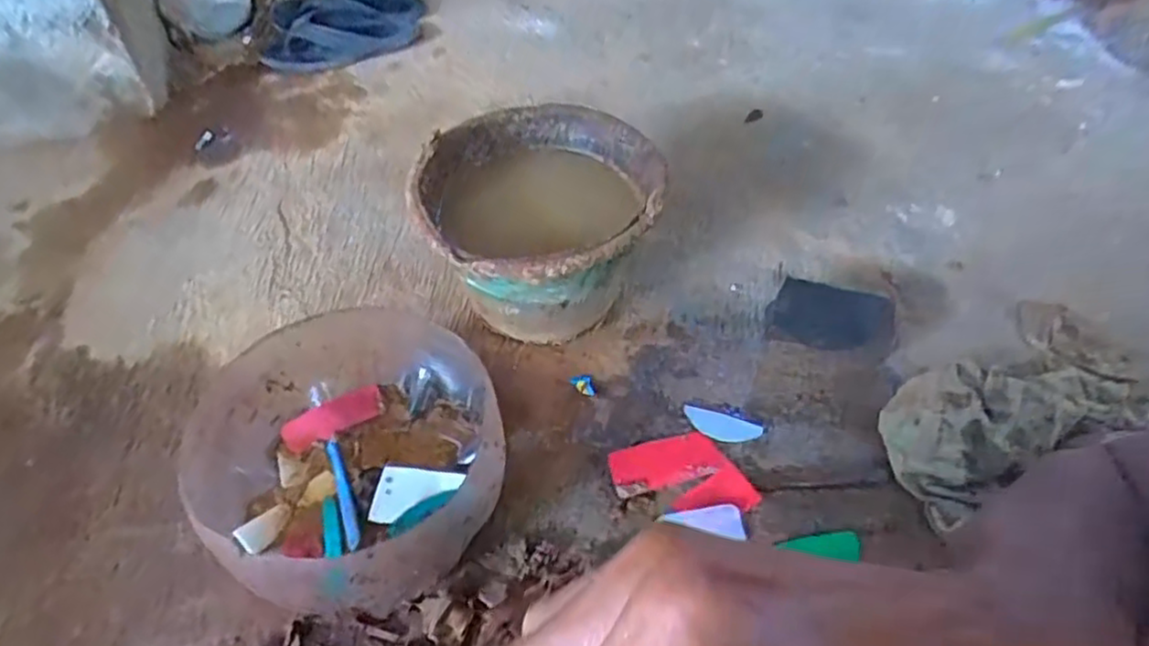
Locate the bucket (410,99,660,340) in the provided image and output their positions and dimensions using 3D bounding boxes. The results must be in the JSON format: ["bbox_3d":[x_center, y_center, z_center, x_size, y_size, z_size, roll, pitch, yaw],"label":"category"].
[{"bbox_3d":[-0.035,-0.090,0.752,0.232,0.169,0.252,0,48,0],"label":"bucket"}]

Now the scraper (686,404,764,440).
[{"bbox_3d":[0.144,0.099,0.691,0.074,0.004,0.028,12,49,10],"label":"scraper"}]

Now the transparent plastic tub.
[{"bbox_3d":[-0.183,0.116,0.599,0.229,0.127,0.247,0,48,0],"label":"transparent plastic tub"}]

